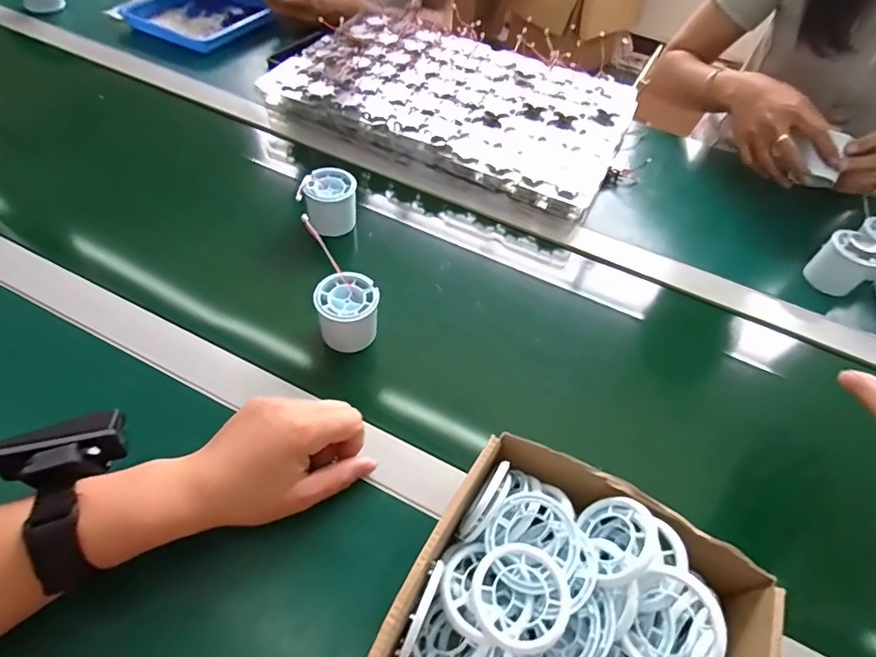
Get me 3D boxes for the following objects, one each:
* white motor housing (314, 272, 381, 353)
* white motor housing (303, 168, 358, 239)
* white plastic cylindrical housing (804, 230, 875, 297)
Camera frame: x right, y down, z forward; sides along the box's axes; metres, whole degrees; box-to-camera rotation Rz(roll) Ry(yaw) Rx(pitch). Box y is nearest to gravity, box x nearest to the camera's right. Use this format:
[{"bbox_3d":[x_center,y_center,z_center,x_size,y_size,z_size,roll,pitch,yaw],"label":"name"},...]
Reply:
[{"bbox_3d":[-0.080,-0.014,0.441,0.054,0.043,0.057,-16,59,-15],"label":"white motor housing"},{"bbox_3d":[-0.118,-0.141,0.534,0.054,0.049,0.056,-14,58,-14],"label":"white motor housing"},{"bbox_3d":[0.462,-0.075,0.548,0.054,0.057,0.054,2,56,-3],"label":"white plastic cylindrical housing"}]

